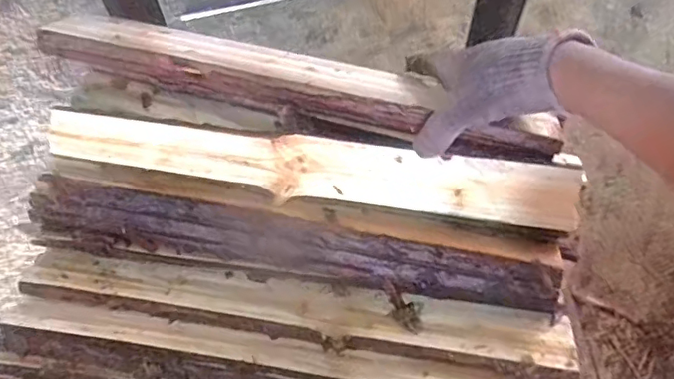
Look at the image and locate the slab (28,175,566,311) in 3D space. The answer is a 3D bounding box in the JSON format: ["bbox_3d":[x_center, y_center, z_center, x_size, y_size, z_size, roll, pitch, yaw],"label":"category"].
[{"bbox_3d":[-0.048,0.046,0.528,0.485,0.023,0.066,7,89,8],"label":"slab"}]

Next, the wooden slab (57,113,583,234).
[{"bbox_3d":[-0.032,-0.021,0.534,0.490,0.017,0.064,6,96,8],"label":"wooden slab"}]

